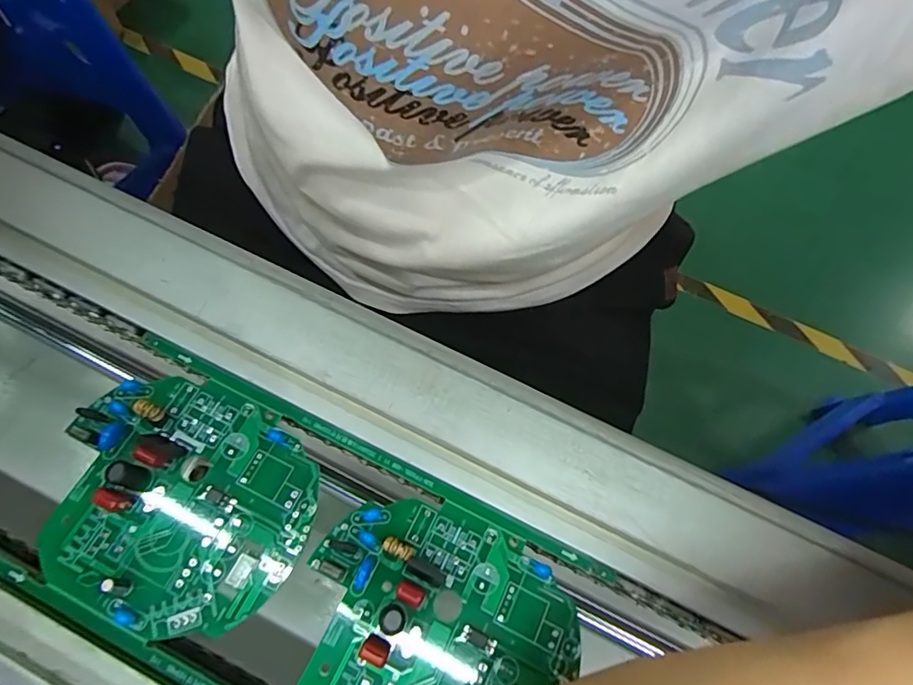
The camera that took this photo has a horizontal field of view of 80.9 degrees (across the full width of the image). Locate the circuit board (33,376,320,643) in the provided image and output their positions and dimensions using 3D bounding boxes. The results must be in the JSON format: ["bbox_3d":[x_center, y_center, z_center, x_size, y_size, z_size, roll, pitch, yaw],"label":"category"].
[{"bbox_3d":[-0.101,0.058,0.193,0.093,0.014,0.082,22,68,4],"label":"circuit board"}]

